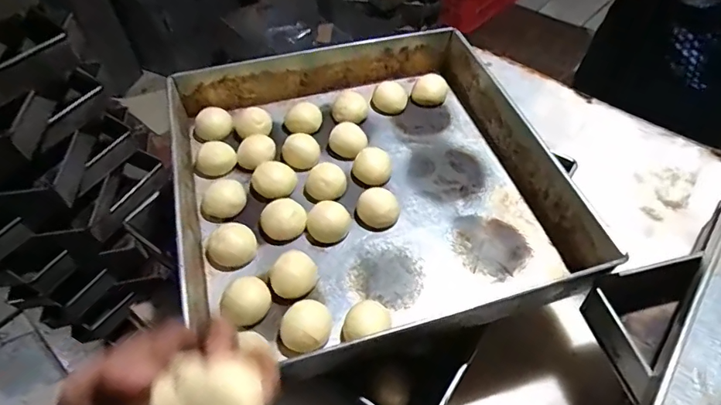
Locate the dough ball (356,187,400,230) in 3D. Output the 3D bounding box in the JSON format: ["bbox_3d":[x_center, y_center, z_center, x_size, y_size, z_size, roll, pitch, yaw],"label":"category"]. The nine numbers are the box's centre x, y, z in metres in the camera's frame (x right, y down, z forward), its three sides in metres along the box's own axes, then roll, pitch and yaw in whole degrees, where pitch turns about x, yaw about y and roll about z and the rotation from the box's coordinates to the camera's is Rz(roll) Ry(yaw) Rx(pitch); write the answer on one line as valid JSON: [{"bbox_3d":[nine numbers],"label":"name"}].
[{"bbox_3d":[0.021,0.006,0.555,0.049,0.032,0.053,1,52,3],"label":"dough ball"}]

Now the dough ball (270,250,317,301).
[{"bbox_3d":[-0.070,0.077,0.496,0.051,0.035,0.041,-28,56,-18],"label":"dough ball"}]

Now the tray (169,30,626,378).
[{"bbox_3d":[0.001,-0.030,0.551,0.406,0.088,0.418,-15,53,-9],"label":"tray"}]

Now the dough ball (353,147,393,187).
[{"bbox_3d":[0.016,-0.045,0.588,0.047,0.032,0.041,1,52,3],"label":"dough ball"}]

